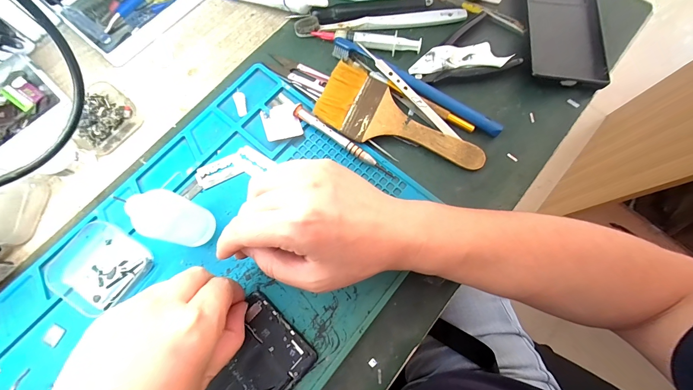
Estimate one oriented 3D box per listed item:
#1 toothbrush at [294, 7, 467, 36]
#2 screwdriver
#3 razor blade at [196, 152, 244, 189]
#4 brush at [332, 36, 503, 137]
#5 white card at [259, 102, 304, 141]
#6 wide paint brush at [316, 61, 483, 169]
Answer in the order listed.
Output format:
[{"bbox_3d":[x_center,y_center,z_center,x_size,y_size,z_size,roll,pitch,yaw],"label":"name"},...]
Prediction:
[{"bbox_3d":[0.037,-0.188,0.319,0.182,0.010,0.021,-8,74,-2],"label":"toothbrush"},{"bbox_3d":[-0.004,-0.050,0.279,0.111,0.014,0.011,36,77,10],"label":"screwdriver"},{"bbox_3d":[-0.119,-0.023,0.278,0.042,0.004,0.022,-26,75,-7],"label":"razor blade"},{"bbox_3d":[0.068,-0.111,0.291,0.184,0.018,0.018,31,76,9],"label":"brush"},{"bbox_3d":[-0.064,-0.072,0.289,0.034,0.004,0.041,-15,65,-15],"label":"white card"},{"bbox_3d":[0.053,-0.068,0.280,0.160,0.021,0.065,25,75,8],"label":"wide paint brush"}]

